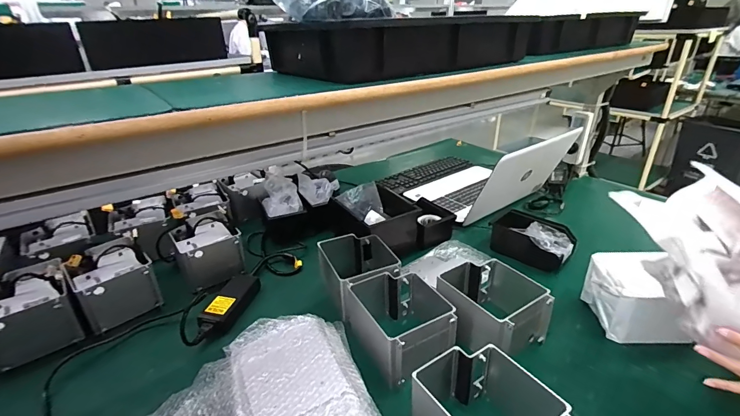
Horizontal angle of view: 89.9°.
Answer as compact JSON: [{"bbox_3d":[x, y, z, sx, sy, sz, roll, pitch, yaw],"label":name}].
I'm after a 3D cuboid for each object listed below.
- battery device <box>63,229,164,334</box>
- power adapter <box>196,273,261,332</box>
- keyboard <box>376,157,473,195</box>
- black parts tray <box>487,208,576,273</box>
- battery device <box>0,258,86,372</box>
[{"bbox_3d":[-0.512,0.147,0.739,0.142,0.107,0.135,22,36,39],"label":"battery device"},{"bbox_3d":[-0.280,0.191,0.747,0.056,0.040,0.167,4,28,12],"label":"power adapter"},{"bbox_3d":[0.216,-0.128,1.336,0.358,0.037,0.144,-20,32,-31],"label":"keyboard"},{"bbox_3d":[0.388,0.068,0.882,0.170,0.085,0.132,21,35,38],"label":"black parts tray"},{"bbox_3d":[-0.610,0.185,0.667,0.127,0.100,0.144,-21,33,-32],"label":"battery device"}]

